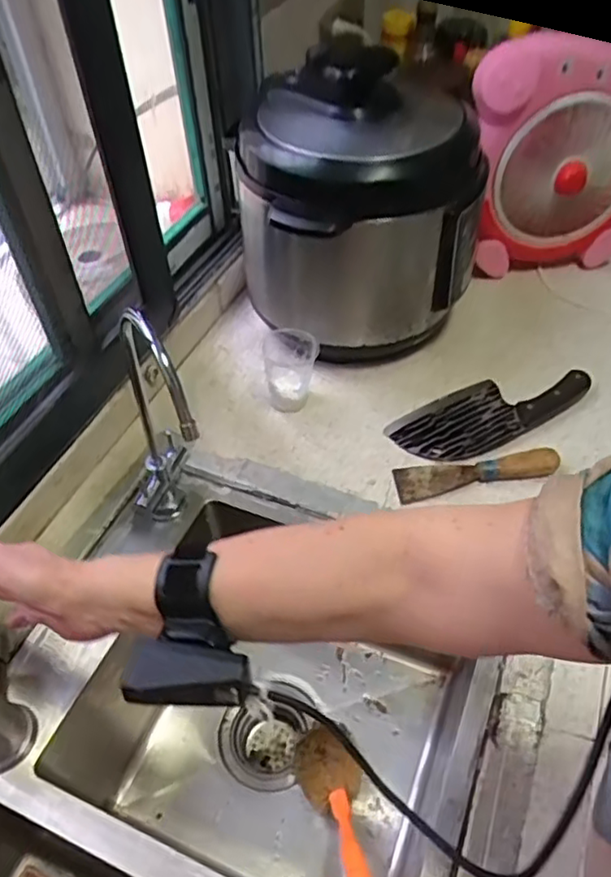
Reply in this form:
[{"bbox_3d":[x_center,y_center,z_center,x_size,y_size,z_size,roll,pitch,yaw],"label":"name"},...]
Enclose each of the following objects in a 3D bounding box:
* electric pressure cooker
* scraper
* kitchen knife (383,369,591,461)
[{"bbox_3d":[0.060,-0.274,0.797,0.267,0.290,0.268,-3,48,-1],"label":"electric pressure cooker"},{"bbox_3d":[0.182,0.032,0.693,0.172,0.025,0.044,-8,49,-5],"label":"scraper"},{"bbox_3d":[0.219,-0.037,0.756,0.234,0.025,0.099,-26,53,-20],"label":"kitchen knife"}]

